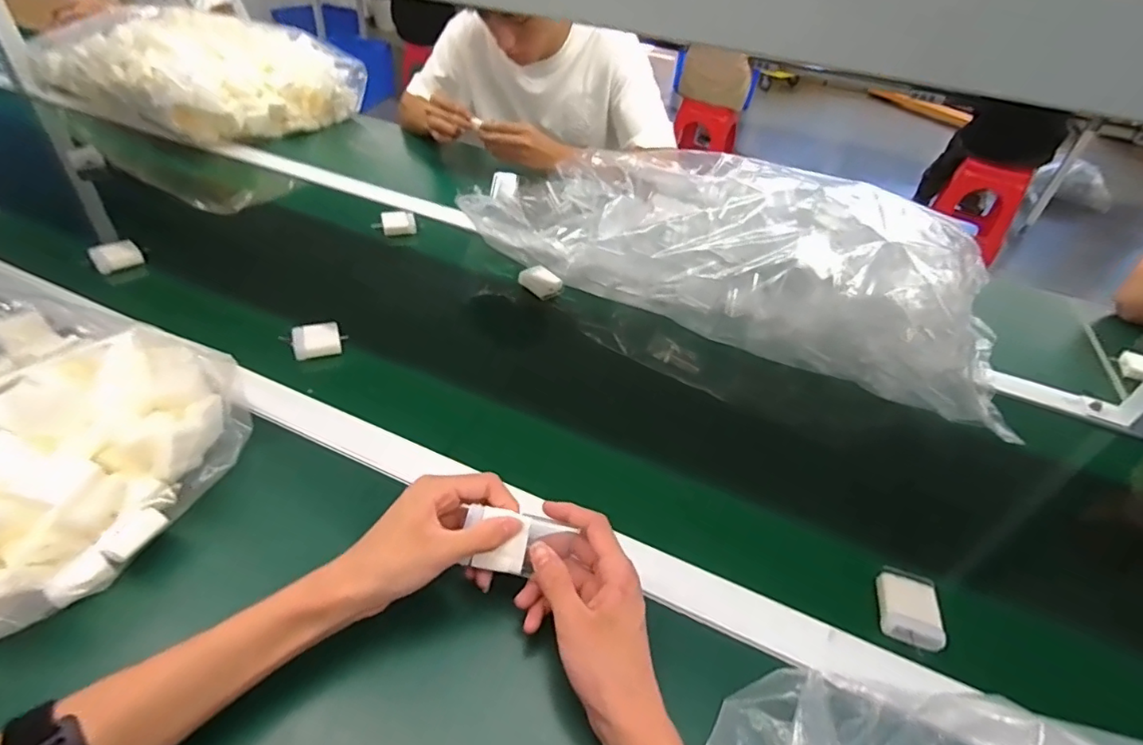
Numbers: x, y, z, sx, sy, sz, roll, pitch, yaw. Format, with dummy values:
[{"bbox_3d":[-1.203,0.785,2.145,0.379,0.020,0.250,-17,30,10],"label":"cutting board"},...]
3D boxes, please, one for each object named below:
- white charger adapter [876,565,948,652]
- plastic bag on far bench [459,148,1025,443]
[{"bbox_3d":[0.268,0.184,0.435,0.043,0.018,0.061,17,41,11],"label":"white charger adapter"},{"bbox_3d":[0.220,-0.202,0.778,0.706,0.141,0.348,25,43,19],"label":"plastic bag on far bench"}]

